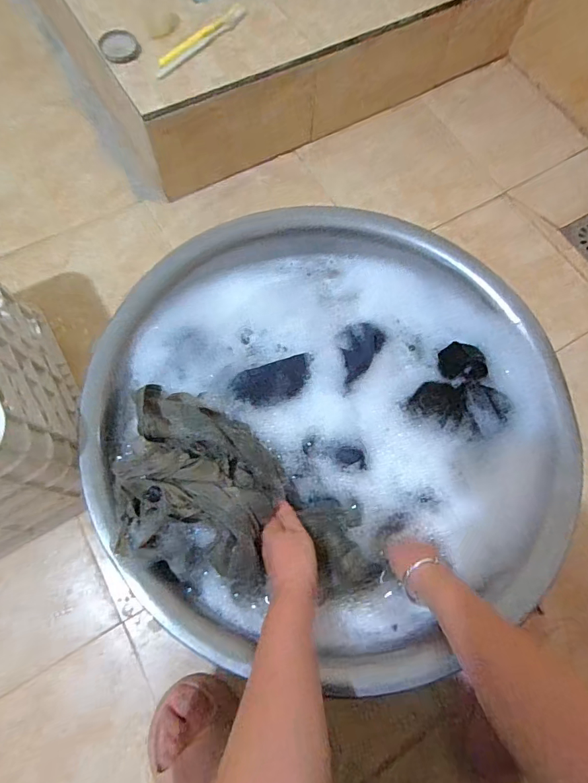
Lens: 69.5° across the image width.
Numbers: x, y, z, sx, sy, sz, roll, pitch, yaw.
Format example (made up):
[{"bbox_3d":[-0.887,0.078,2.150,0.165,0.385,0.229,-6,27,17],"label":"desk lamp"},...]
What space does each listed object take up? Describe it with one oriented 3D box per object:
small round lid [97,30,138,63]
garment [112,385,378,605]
[{"bbox_3d":[-0.261,-0.515,0.632,0.052,0.008,0.062,-19,73,-8],"label":"small round lid"},{"bbox_3d":[-0.051,0.122,0.445,0.300,0.111,0.165,25,71,6],"label":"garment"}]

